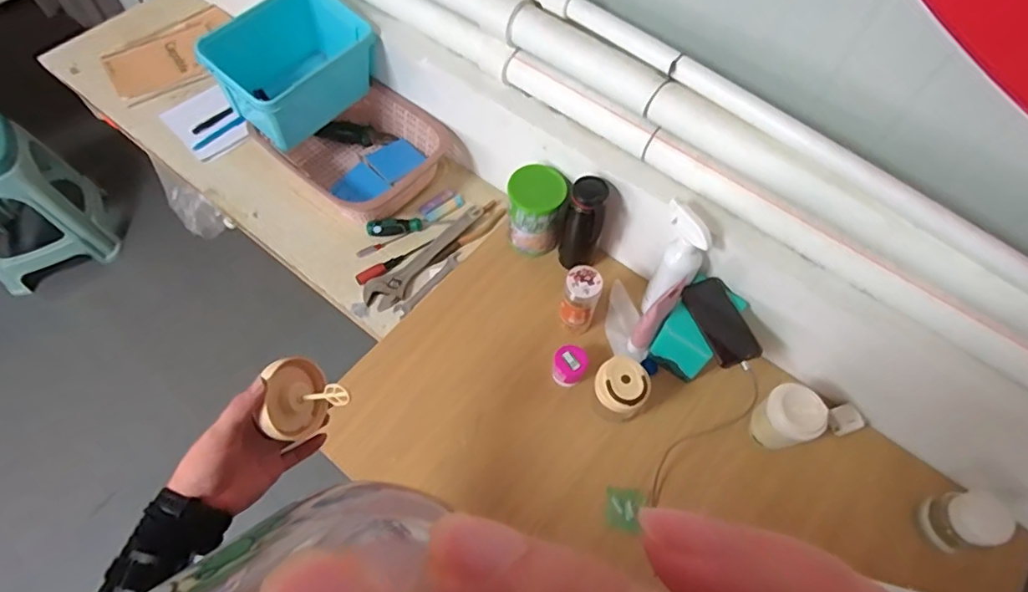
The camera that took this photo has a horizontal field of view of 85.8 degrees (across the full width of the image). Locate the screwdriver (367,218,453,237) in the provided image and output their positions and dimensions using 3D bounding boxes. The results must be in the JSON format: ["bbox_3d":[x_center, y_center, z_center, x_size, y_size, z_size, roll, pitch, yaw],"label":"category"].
[{"bbox_3d":[-0.206,-0.138,1.103,0.165,0.025,0.029,-6,61,-19],"label":"screwdriver"}]

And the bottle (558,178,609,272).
[{"bbox_3d":[0.120,-0.124,0.960,0.064,0.170,0.061,10,62,5],"label":"bottle"}]

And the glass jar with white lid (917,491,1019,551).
[{"bbox_3d":[0.639,0.319,0.787,0.062,0.090,0.073,-13,62,-8],"label":"glass jar with white lid"}]

